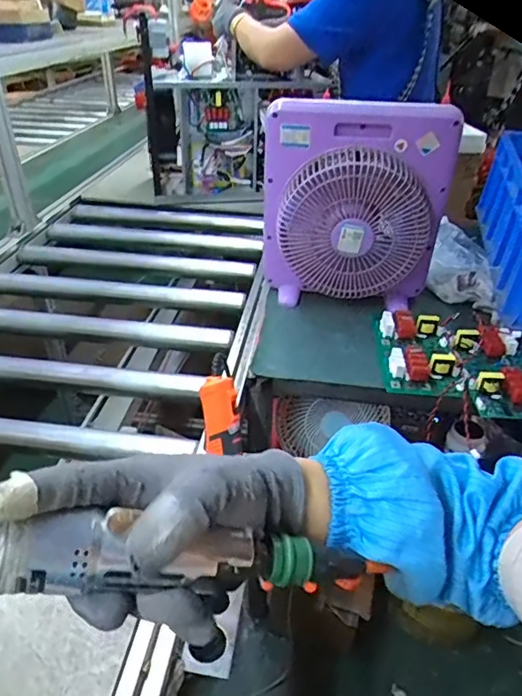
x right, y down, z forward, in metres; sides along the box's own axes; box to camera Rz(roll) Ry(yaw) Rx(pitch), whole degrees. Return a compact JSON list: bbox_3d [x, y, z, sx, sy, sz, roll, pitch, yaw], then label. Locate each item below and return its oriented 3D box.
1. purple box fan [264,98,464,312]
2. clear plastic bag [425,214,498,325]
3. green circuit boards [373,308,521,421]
[{"bbox_3d":[0.155,-0.230,0.886,0.311,0.331,0.094,7,35,7],"label":"purple box fan"},{"bbox_3d":[0.407,-0.172,1.071,0.124,0.087,0.265,5,35,4],"label":"clear plastic bag"},{"bbox_3d":[0.328,0.022,0.845,0.277,0.048,0.192,9,36,10],"label":"green circuit boards"}]

